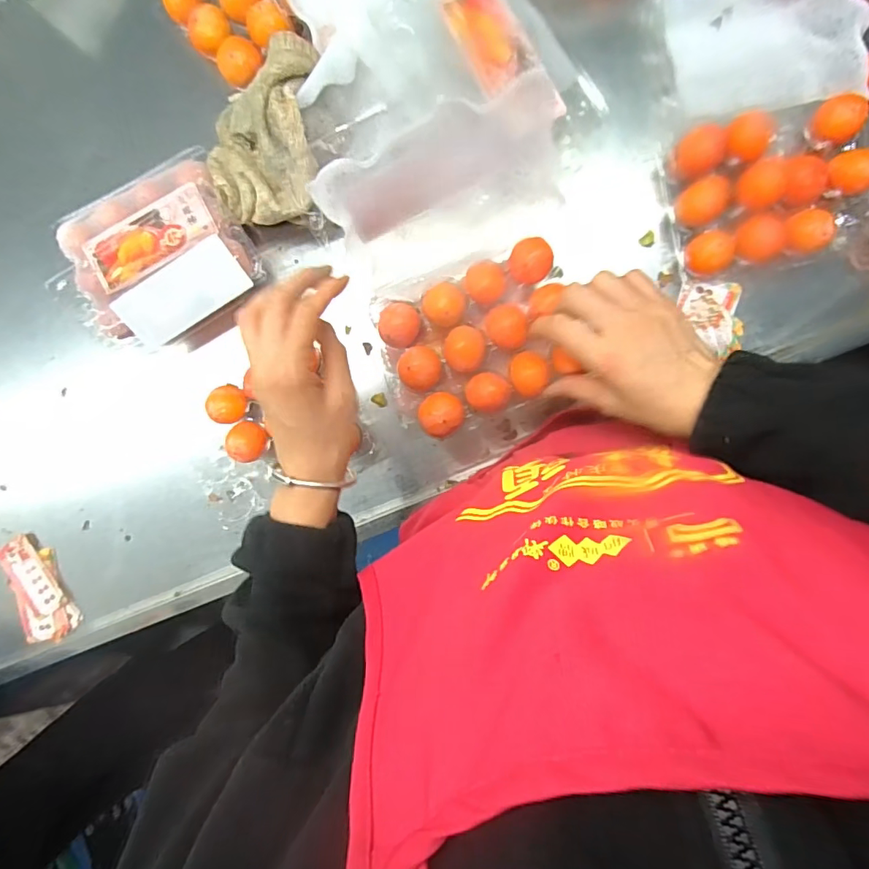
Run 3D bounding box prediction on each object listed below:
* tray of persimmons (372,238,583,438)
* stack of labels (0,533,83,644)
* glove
[{"bbox_3d":[0.041,-0.088,0.467,0.174,0.053,0.136,-21,90,8],"label":"tray of persimmons"},{"bbox_3d":[-0.478,0.186,0.597,0.067,0.014,0.129,-22,90,5],"label":"stack of labels"},{"bbox_3d":[-0.172,-0.288,0.469,0.127,0.074,0.147,1,92,5],"label":"glove"}]

